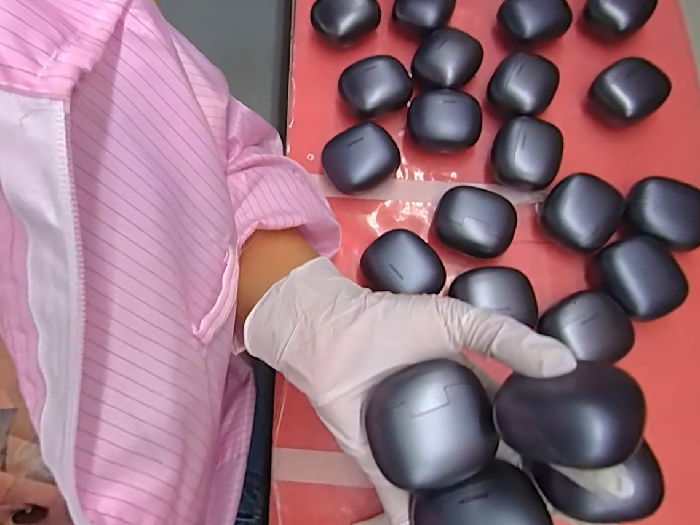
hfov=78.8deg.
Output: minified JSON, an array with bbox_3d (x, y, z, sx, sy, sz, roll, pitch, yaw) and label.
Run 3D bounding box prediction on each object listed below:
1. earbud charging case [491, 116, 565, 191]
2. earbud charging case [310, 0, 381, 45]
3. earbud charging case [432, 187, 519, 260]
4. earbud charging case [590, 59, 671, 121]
[{"bbox_3d":[0.137,-0.083,0.331,0.049,0.029,0.051,18,75,6],"label":"earbud charging case"},{"bbox_3d":[-0.002,-0.214,0.377,0.049,0.027,0.052,42,78,12],"label":"earbud charging case"},{"bbox_3d":[0.091,-0.029,0.315,0.055,0.030,0.045,22,75,7],"label":"earbud charging case"},{"bbox_3d":[0.224,-0.138,0.340,0.043,0.026,0.048,-41,77,-10],"label":"earbud charging case"}]

